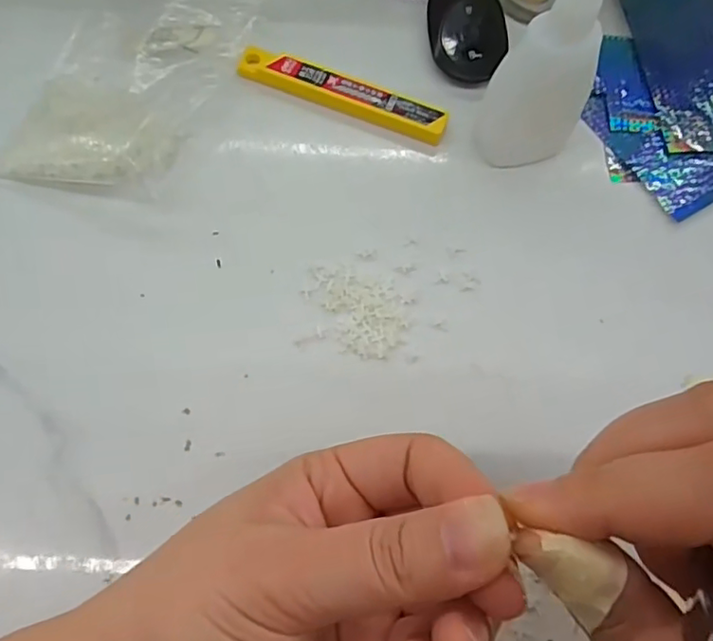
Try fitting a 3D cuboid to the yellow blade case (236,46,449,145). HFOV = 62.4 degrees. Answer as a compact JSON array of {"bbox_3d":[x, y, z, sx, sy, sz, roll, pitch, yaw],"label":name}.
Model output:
[{"bbox_3d":[-0.007,-0.106,0.278,0.101,0.009,0.017,20,69,5],"label":"yellow blade case"}]

